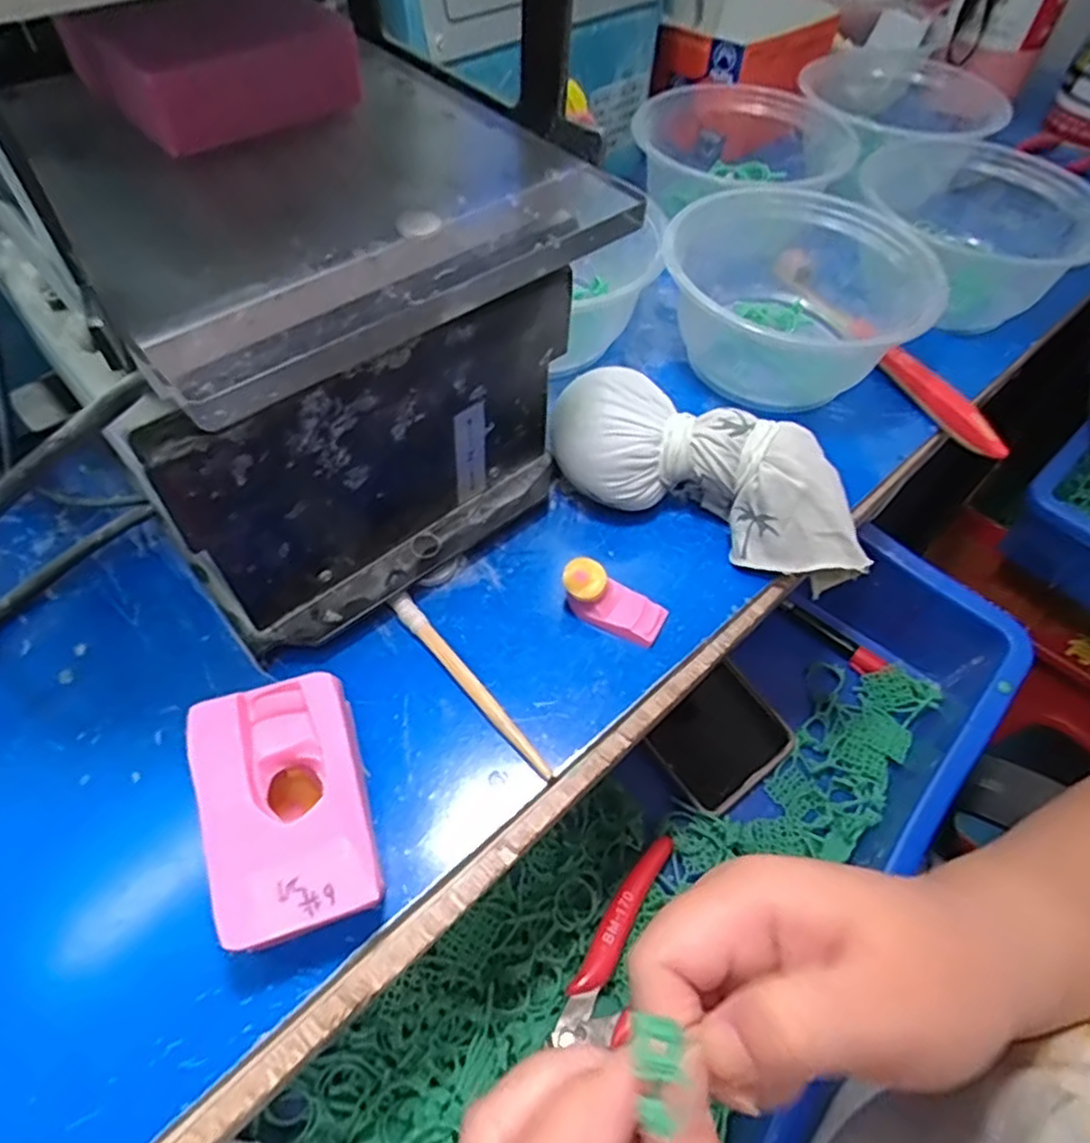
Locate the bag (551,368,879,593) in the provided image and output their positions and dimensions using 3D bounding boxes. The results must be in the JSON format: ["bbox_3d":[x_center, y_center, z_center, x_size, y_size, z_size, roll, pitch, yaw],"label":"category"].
[{"bbox_3d":[0.074,-0.043,0.308,0.145,0.048,0.055,20,56,11],"label":"bag"}]

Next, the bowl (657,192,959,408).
[{"bbox_3d":[0.128,-0.140,0.369,0.131,0.061,0.131,2,55,-2],"label":"bowl"}]

